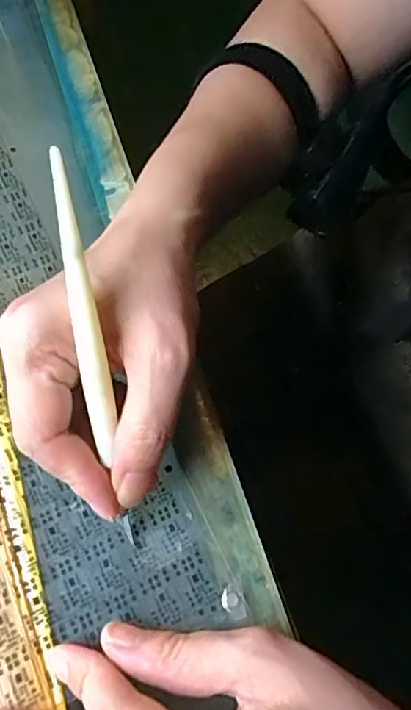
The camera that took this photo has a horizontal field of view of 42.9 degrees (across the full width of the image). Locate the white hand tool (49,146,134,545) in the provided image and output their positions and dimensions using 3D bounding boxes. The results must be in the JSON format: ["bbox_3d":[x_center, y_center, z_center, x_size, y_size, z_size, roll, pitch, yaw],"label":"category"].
[{"bbox_3d":[-0.039,0.005,0.191,0.010,0.011,0.147,-7,108,-2],"label":"white hand tool"}]

